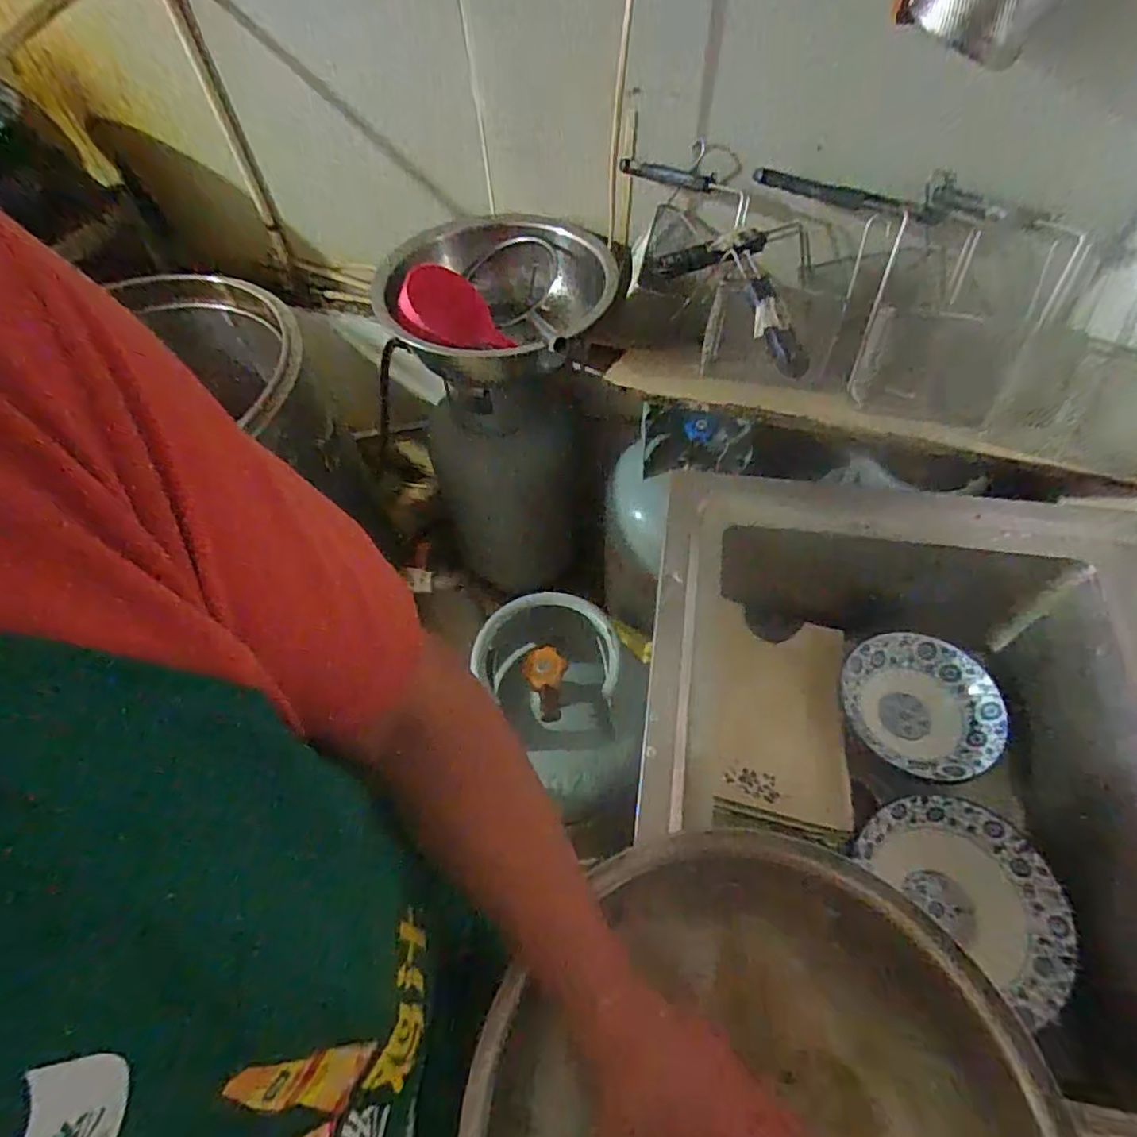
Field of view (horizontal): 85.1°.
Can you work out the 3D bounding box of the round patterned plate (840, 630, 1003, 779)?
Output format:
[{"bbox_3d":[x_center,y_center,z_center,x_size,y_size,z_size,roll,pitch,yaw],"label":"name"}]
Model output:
[{"bbox_3d":[0.455,0.182,0.818,0.187,0.078,0.182,-1,57,2],"label":"round patterned plate"}]

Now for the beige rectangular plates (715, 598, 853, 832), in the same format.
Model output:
[{"bbox_3d":[0.275,0.180,0.795,0.176,0.023,0.253,12,68,-3],"label":"beige rectangular plates"}]

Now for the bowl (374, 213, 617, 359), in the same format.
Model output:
[{"bbox_3d":[-0.116,-0.442,1.035,0.322,0.120,0.354,-1,57,2],"label":"bowl"}]

